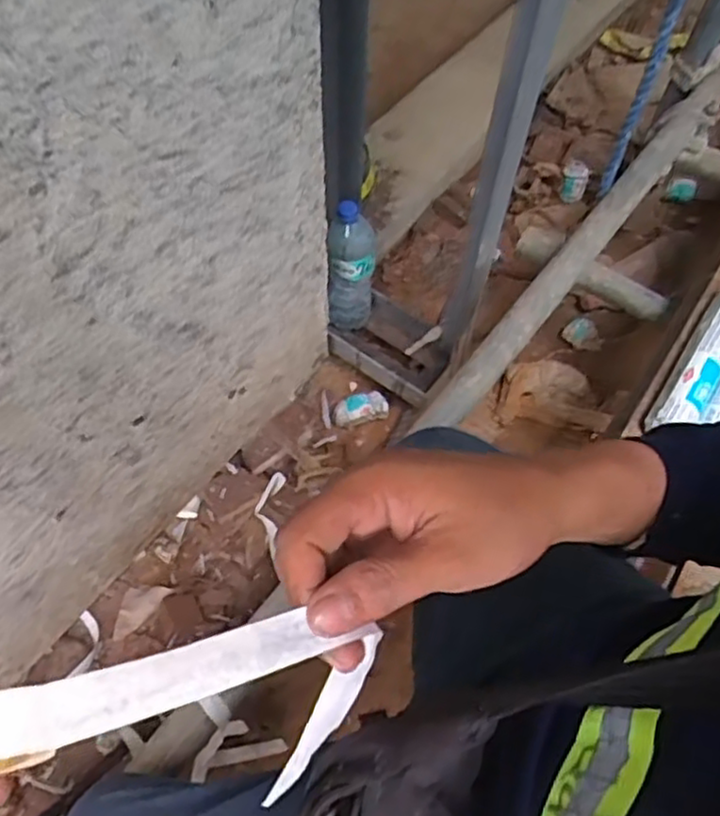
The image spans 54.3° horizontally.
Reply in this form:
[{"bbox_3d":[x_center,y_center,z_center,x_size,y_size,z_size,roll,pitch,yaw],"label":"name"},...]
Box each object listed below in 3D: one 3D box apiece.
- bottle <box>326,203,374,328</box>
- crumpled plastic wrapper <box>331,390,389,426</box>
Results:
[{"bbox_3d":[-0.014,-0.225,1.148,0.073,0.254,0.059,2,60,-1],"label":"bottle"},{"bbox_3d":[0.002,-0.003,1.212,0.095,0.031,0.047,-8,61,-6],"label":"crumpled plastic wrapper"}]

